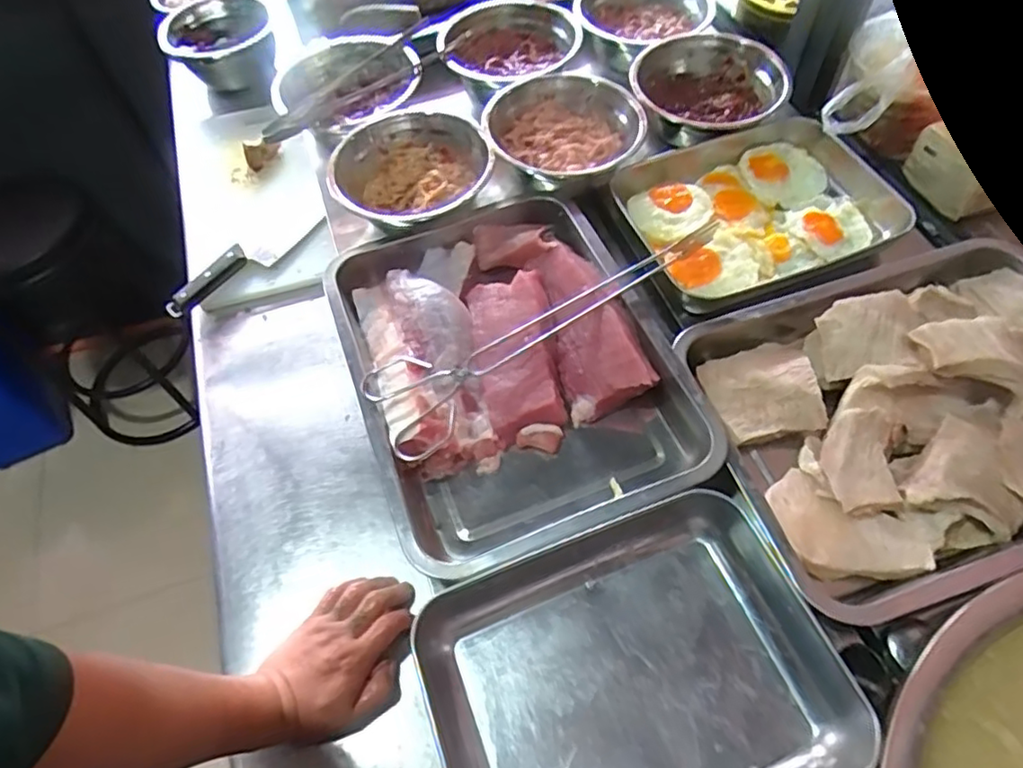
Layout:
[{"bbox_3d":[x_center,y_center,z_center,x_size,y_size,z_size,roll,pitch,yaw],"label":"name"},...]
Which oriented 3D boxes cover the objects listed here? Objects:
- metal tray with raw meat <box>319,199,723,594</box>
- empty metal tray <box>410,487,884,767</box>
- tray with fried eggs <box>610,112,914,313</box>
[{"bbox_3d":[-0.005,-0.016,0.573,0.259,0.073,0.347,-19,58,-10],"label":"metal tray with raw meat"},{"bbox_3d":[0.081,0.200,0.424,0.264,0.043,0.196,-20,58,-10],"label":"empty metal tray"},{"bbox_3d":[0.262,-0.184,0.648,0.287,0.057,0.209,-17,58,-8],"label":"tray with fried eggs"}]

